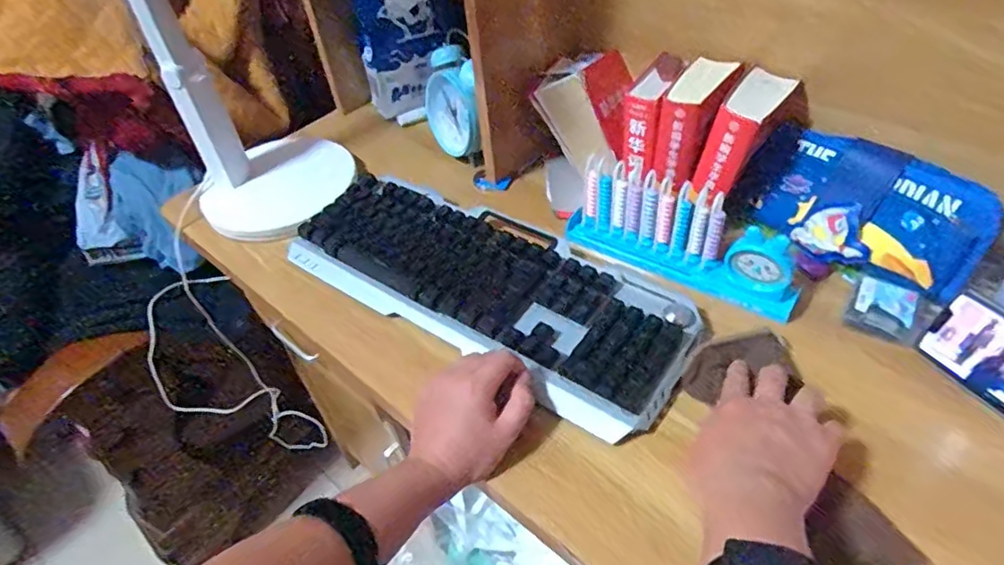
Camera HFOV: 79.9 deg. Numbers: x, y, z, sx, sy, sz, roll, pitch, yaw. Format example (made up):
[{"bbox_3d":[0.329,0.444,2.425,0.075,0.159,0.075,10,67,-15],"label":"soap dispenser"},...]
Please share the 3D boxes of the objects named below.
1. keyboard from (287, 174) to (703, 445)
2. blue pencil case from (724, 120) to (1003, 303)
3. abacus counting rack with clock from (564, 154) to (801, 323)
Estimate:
[{"bbox_3d":[-0.023,-0.003,0.608,0.422,0.046,0.159,25,53,27],"label":"keyboard"},{"bbox_3d":[0.352,-0.077,0.590,0.050,0.108,0.219,7,26,-49],"label":"blue pencil case"},{"bbox_3d":[0.179,-0.050,0.600,0.233,0.093,0.042,24,53,27],"label":"abacus counting rack with clock"}]

